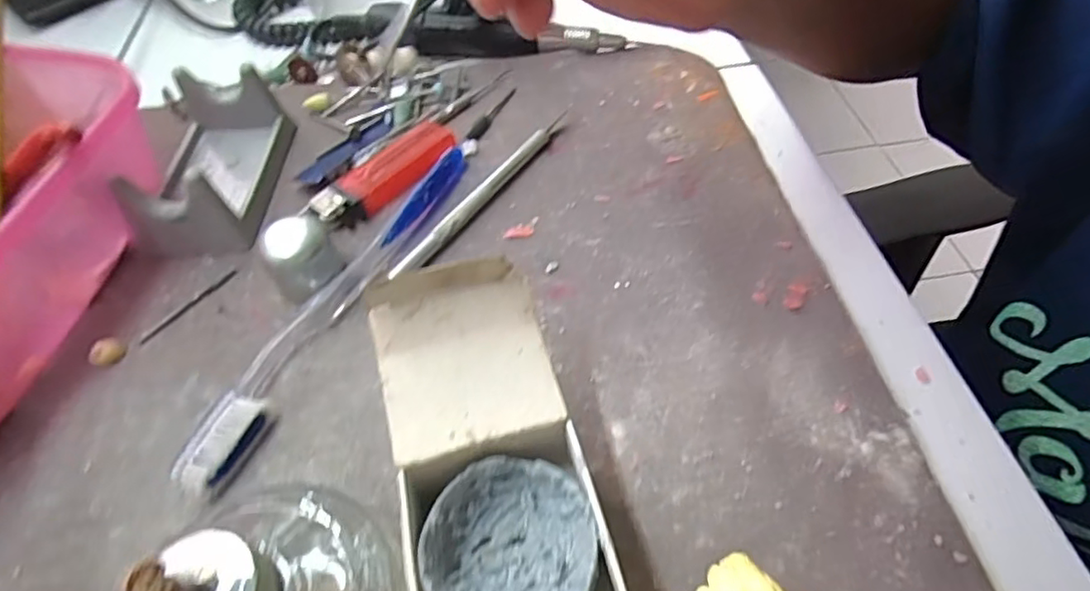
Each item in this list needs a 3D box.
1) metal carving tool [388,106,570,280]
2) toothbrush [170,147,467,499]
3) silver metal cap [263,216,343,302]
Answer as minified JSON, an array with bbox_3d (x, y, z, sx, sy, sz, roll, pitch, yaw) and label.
[{"bbox_3d":[-0.027,-0.051,0.296,0.007,0.009,0.130,27,59,22],"label":"metal carving tool"},{"bbox_3d":[-0.086,-0.003,0.262,0.025,0.012,0.187,19,56,17],"label":"toothbrush"},{"bbox_3d":[-0.104,-0.016,0.263,0.026,0.027,0.023,-27,56,-16],"label":"silver metal cap"}]

